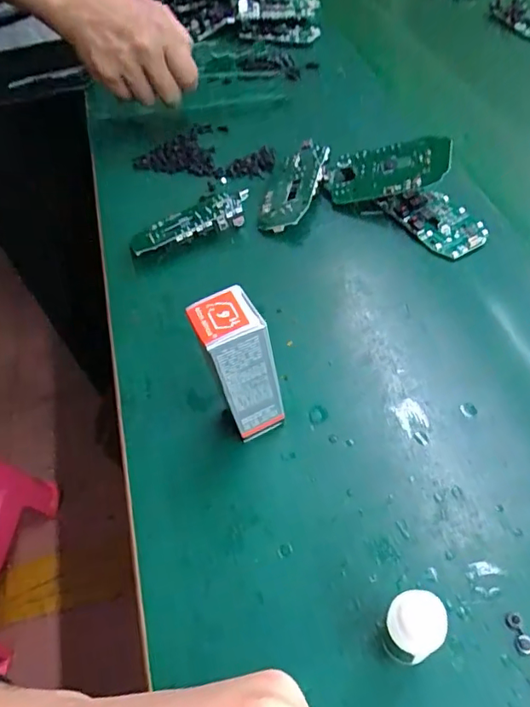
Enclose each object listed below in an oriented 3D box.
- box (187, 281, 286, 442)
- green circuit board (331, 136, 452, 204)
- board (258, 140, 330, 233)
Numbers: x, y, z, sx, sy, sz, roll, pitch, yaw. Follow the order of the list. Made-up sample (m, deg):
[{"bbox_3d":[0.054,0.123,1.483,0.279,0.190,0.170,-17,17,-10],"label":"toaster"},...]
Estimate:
[{"bbox_3d":[-0.013,0.011,0.268,0.031,0.096,0.025,-25,55,-13],"label":"box"},{"bbox_3d":[0.093,-0.139,0.393,0.090,0.008,0.044,-4,71,32],"label":"green circuit board"},{"bbox_3d":[0.022,-0.134,0.418,0.045,0.007,0.090,1,60,32],"label":"board"}]

